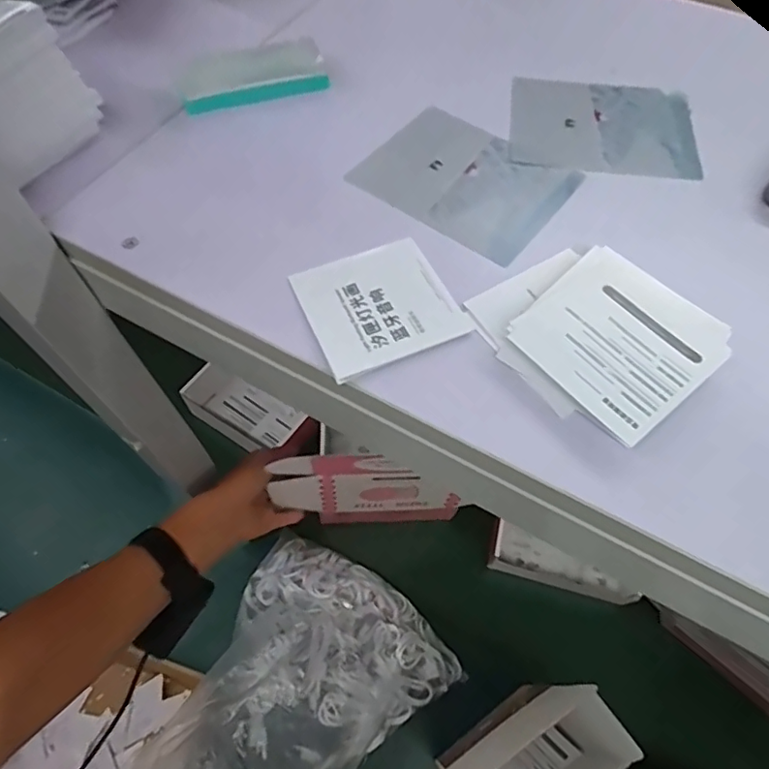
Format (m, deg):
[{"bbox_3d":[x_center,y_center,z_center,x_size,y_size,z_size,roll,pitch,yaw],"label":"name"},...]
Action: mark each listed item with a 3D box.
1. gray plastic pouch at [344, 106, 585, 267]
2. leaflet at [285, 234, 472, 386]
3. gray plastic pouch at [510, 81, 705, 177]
[{"bbox_3d":[0.044,-0.114,0.303,0.106,0.004,0.079,34,68,18],"label":"gray plastic pouch"},{"bbox_3d":[-0.003,-0.039,0.260,0.067,0.005,0.065,-22,63,-12],"label":"leaflet"},{"bbox_3d":[0.130,-0.156,0.328,0.106,0.005,0.084,5,60,3],"label":"gray plastic pouch"}]

